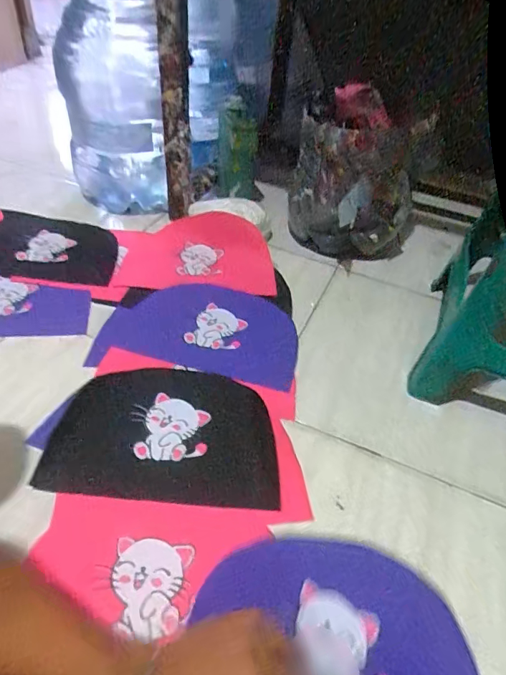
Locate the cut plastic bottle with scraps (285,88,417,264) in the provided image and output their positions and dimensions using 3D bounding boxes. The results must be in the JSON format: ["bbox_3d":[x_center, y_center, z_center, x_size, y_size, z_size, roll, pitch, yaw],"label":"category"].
[{"bbox_3d":[0.208,-0.316,0.885,0.259,0.283,0.205,18,44,12],"label":"cut plastic bottle with scraps"}]

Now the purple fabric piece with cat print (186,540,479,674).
[{"bbox_3d":[0.087,0.285,0.434,0.273,0.010,0.171,13,36,4],"label":"purple fabric piece with cat print"}]

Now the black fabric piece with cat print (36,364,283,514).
[{"bbox_3d":[-0.107,0.115,0.582,0.275,0.009,0.200,6,43,-1],"label":"black fabric piece with cat print"}]

